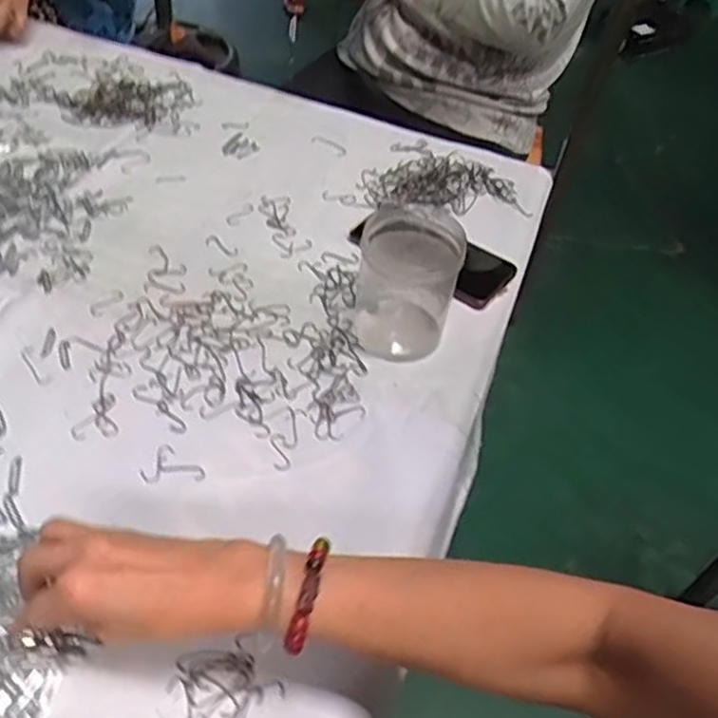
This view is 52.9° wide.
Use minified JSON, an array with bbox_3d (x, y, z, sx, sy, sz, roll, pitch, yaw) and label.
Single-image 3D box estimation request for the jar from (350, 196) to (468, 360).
[{"bbox_3d":[0.042,-0.071,0.645,0.089,0.090,0.089,10,48,3],"label":"jar"}]

